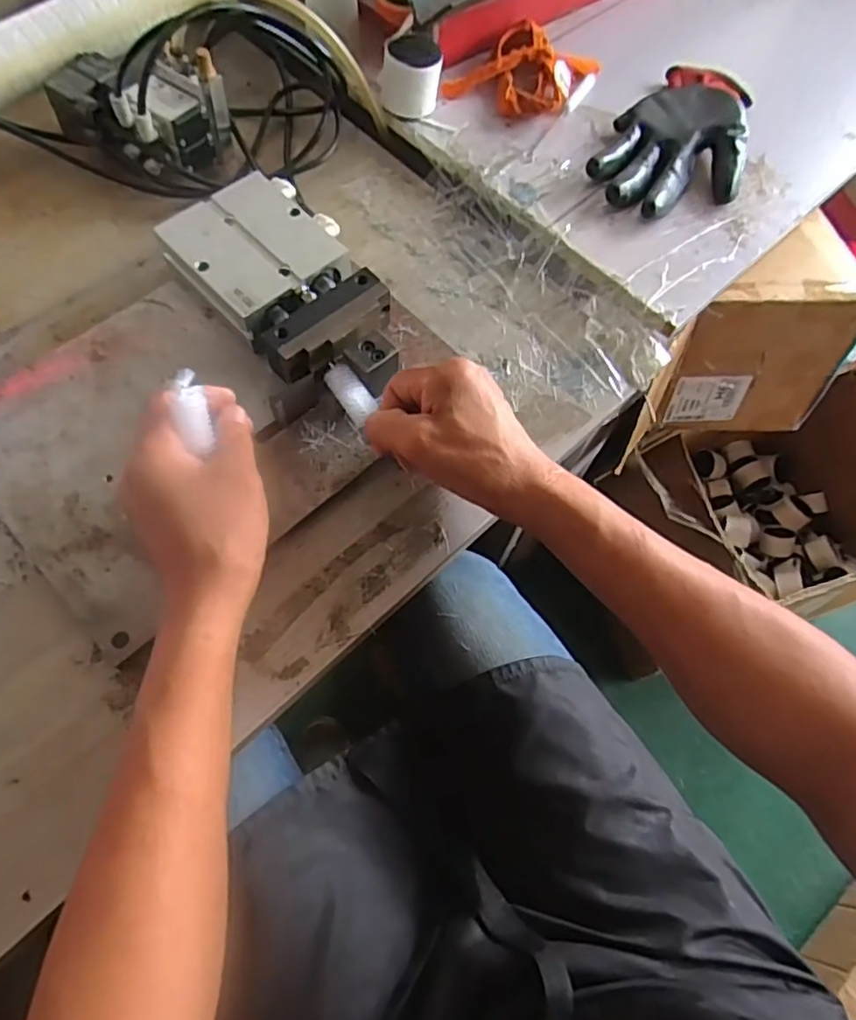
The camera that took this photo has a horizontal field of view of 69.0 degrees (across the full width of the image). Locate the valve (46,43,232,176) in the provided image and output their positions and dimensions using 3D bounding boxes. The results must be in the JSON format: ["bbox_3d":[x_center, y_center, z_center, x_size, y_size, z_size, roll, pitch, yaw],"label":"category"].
[{"bbox_3d":[-0.237,-0.327,0.514,0.127,0.084,0.071,19,66,7],"label":"valve"}]

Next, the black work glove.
[{"bbox_3d":[0.226,-0.329,0.553,0.115,0.033,0.198,25,67,10],"label":"black work glove"}]

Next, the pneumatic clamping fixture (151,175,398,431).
[{"bbox_3d":[-0.102,-0.156,0.468,0.115,0.054,0.208,-33,73,-16],"label":"pneumatic clamping fixture"}]

